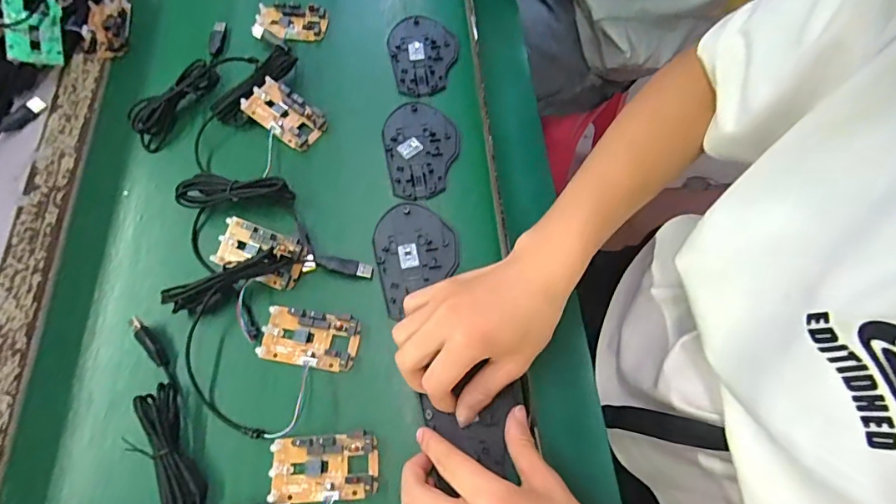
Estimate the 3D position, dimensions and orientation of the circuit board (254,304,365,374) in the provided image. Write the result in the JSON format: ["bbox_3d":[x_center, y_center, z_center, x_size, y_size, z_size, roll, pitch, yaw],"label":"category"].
[{"bbox_3d":[-0.112,0.069,0.379,0.078,0.010,0.044,8,67,5],"label":"circuit board"}]

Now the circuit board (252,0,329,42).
[{"bbox_3d":[-0.174,-0.256,0.515,0.077,0.016,0.051,-2,67,1],"label":"circuit board"}]

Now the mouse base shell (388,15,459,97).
[{"bbox_3d":[-0.025,-0.212,0.497,0.071,0.009,0.109,-11,67,-3],"label":"mouse base shell"}]

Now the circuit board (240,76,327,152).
[{"bbox_3d":[-0.161,-0.137,0.461,0.076,0.021,0.044,32,71,14],"label":"circuit board"}]

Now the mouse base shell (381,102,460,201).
[{"bbox_3d":[-0.025,-0.101,0.451,0.071,0.006,0.108,-12,67,-3],"label":"mouse base shell"}]

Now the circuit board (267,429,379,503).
[{"bbox_3d":[-0.092,0.161,0.349,0.077,0.012,0.045,-4,67,0],"label":"circuit board"}]

